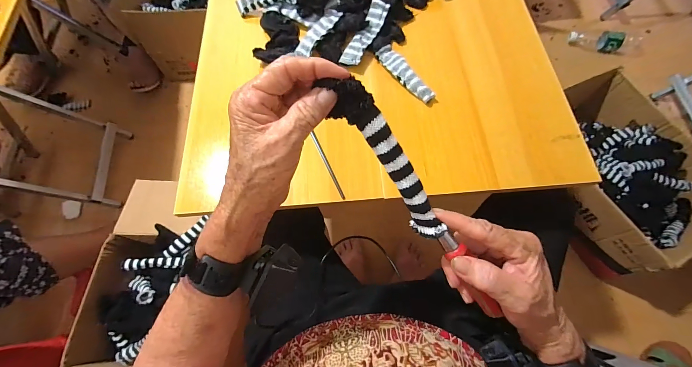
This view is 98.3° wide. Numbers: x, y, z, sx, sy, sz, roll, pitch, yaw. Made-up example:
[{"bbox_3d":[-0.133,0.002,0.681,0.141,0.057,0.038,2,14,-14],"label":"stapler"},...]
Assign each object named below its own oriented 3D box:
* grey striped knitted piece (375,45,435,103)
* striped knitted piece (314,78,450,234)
[{"bbox_3d":[0.093,-0.178,0.485,0.030,0.023,0.127,-28,69,-9],"label":"grey striped knitted piece"},{"bbox_3d":[0.034,-0.018,0.244,0.028,0.022,0.154,-39,107,-13],"label":"striped knitted piece"}]

